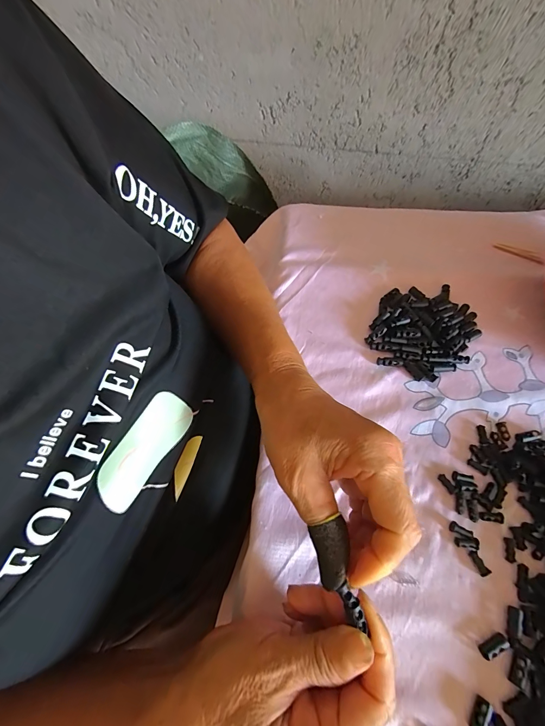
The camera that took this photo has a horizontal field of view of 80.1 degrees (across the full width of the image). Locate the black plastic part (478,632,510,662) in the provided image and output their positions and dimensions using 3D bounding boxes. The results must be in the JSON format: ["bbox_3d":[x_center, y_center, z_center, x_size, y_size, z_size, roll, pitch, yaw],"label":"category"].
[{"bbox_3d":[0.150,0.192,0.219,0.020,0.007,0.008,-24,63,-14],"label":"black plastic part"}]

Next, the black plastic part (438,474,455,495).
[{"bbox_3d":[0.148,0.102,0.274,0.006,0.004,0.016,-28,64,-15],"label":"black plastic part"}]

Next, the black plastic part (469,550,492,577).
[{"bbox_3d":[0.156,0.151,0.245,0.006,0.006,0.017,-19,62,-11],"label":"black plastic part"}]

